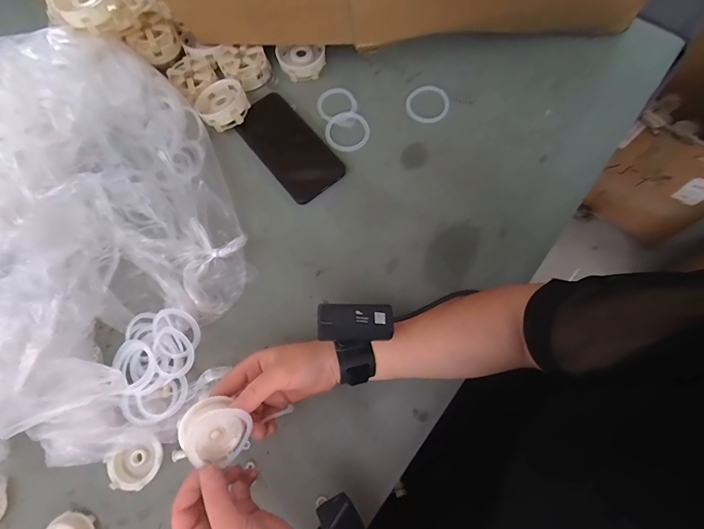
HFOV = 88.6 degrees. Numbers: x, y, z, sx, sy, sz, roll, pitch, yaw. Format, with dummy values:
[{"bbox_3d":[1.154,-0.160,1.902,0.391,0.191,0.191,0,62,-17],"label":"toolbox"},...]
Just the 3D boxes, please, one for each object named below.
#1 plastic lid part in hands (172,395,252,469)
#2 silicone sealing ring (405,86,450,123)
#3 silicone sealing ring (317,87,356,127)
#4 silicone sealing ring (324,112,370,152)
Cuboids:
[{"bbox_3d":[-0.117,0.143,0.306,0.056,0.017,0.048,16,74,7],"label":"plastic lid part in hands"},{"bbox_3d":[0.100,-0.219,0.493,0.070,0.010,0.061,35,76,26],"label":"silicone sealing ring"},{"bbox_3d":[-0.021,-0.219,0.501,0.056,0.007,0.066,8,73,4],"label":"silicone sealing ring"},{"bbox_3d":[-0.005,-0.178,0.486,0.059,0.008,0.064,-1,73,2],"label":"silicone sealing ring"}]

